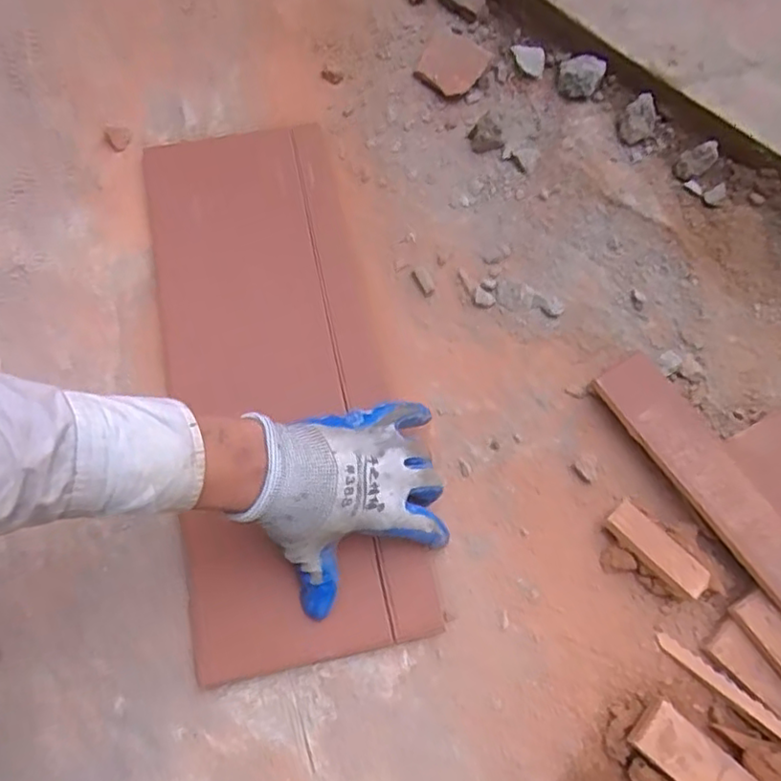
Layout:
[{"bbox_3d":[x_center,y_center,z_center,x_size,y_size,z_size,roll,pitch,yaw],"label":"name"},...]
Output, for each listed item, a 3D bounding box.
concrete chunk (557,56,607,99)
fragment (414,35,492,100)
[{"bbox_3d":[0.198,-0.328,0.680,0.044,0.023,0.041,1,68,-2],"label":"concrete chunk"},{"bbox_3d":[0.068,-0.354,0.703,0.067,0.012,0.082,23,69,7],"label":"fragment"}]

